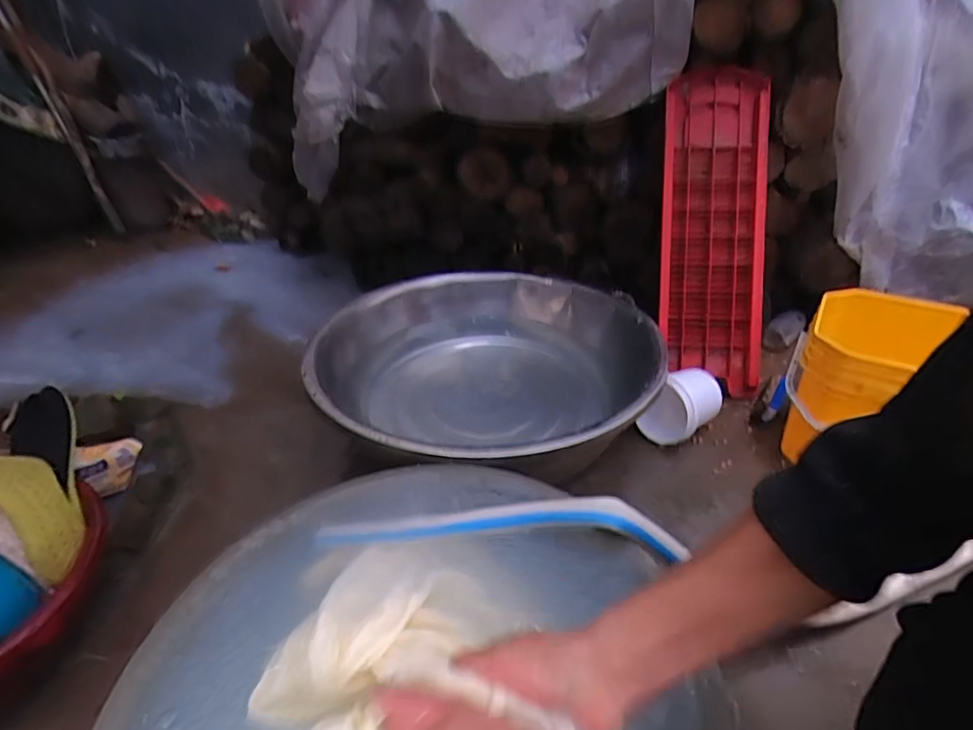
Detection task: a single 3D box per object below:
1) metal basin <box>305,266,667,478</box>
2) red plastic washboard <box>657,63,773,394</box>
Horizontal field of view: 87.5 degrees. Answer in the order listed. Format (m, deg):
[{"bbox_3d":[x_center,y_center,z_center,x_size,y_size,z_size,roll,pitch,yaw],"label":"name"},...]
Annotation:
[{"bbox_3d":[-0.003,0.011,0.965,0.606,0.175,0.596,0,33,0],"label":"metal basin"},{"bbox_3d":[0.475,-0.265,1.075,0.212,0.644,0.082,-5,8,-11],"label":"red plastic washboard"}]

